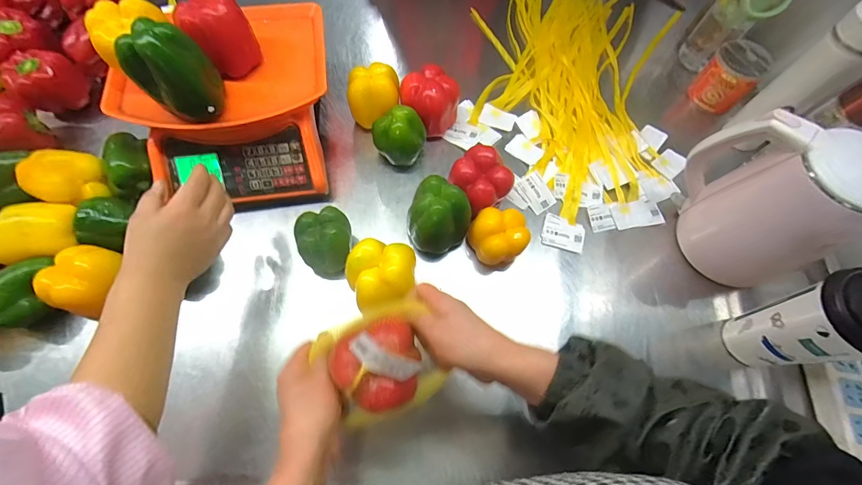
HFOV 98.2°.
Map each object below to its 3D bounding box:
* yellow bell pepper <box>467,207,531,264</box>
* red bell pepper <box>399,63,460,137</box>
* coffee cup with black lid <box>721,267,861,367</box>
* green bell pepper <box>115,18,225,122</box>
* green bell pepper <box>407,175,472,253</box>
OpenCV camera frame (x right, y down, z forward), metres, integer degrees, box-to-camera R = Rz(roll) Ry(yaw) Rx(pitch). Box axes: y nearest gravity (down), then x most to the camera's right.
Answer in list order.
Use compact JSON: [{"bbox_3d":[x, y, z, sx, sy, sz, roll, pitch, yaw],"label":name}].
[{"bbox_3d":[0.095,-0.007,0.528,0.080,0.067,0.066,-6,68,-5],"label":"yellow bell pepper"},{"bbox_3d":[-0.003,-0.229,0.610,0.080,0.085,0.081,1,67,-2],"label":"red bell pepper"},{"bbox_3d":[0.438,0.097,0.435,0.080,0.186,0.088,-14,69,-8],"label":"coffee cup with black lid"},{"bbox_3d":[-0.304,-0.204,0.445,0.077,0.095,0.065,17,67,4],"label":"green bell pepper"},{"bbox_3d":[0.012,-0.032,0.524,0.081,0.096,0.078,1,67,-2],"label":"green bell pepper"}]

